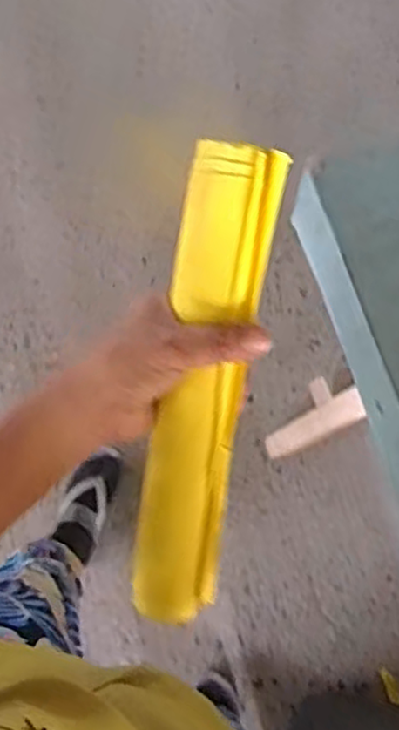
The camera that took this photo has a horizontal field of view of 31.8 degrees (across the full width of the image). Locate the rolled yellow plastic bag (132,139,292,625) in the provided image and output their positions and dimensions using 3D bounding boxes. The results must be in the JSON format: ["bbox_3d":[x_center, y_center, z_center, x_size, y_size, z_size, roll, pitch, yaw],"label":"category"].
[{"bbox_3d":[0.001,0.018,0.411,0.052,0.016,0.282,10,102,3],"label":"rolled yellow plastic bag"}]

